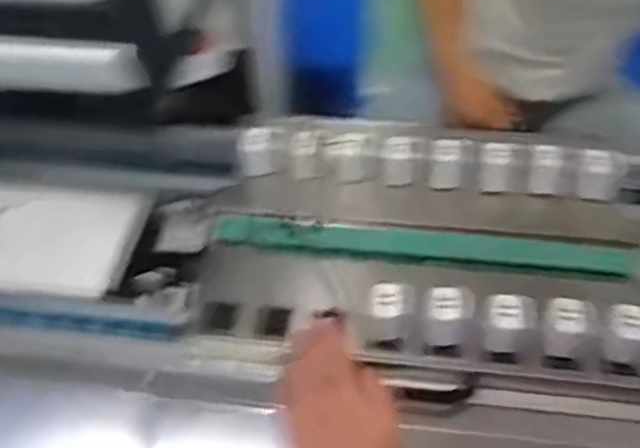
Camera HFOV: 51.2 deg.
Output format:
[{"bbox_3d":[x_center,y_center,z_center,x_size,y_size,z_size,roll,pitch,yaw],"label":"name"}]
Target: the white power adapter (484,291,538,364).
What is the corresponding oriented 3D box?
[{"bbox_3d":[0.192,0.101,0.680,0.047,0.047,0.049,-4,49,-2],"label":"white power adapter"}]

